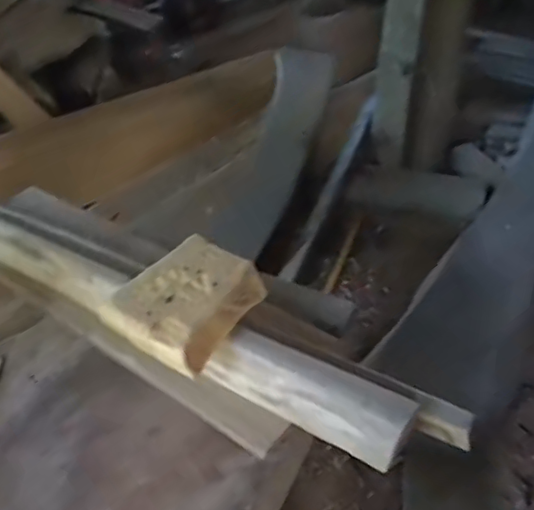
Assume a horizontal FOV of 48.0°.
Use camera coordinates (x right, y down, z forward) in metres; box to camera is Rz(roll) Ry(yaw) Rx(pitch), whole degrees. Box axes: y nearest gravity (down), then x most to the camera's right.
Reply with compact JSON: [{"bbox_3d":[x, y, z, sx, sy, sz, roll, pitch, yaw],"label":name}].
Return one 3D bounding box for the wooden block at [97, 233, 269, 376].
[{"bbox_3d":[-0.078,0.042,0.581,0.110,0.039,0.130,24,45,26],"label":"wooden block"}]

